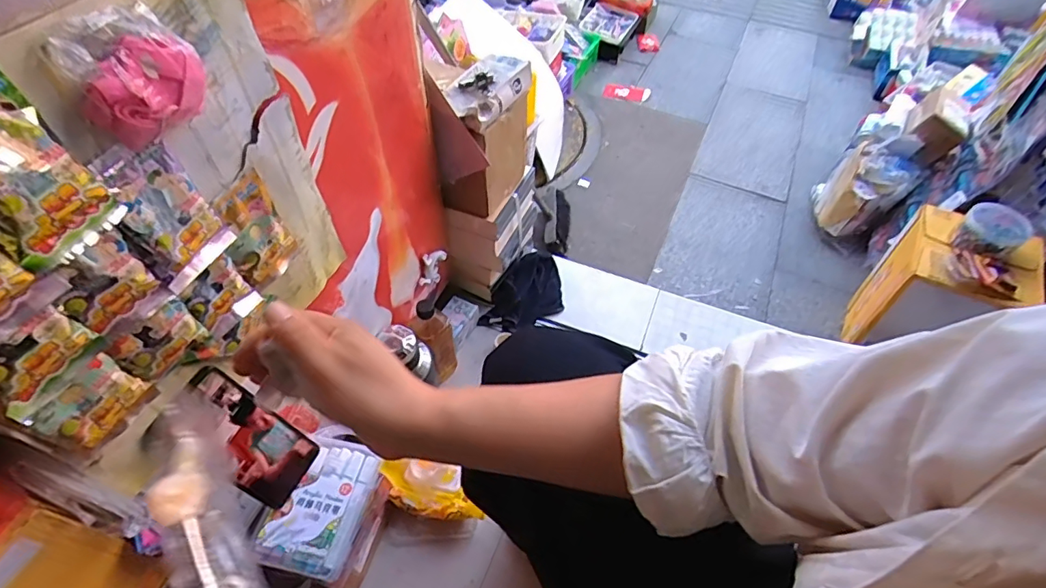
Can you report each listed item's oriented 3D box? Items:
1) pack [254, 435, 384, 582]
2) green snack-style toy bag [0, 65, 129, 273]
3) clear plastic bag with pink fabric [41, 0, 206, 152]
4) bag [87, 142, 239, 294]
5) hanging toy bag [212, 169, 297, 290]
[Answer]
[{"bbox_3d":[-0.221,0.233,0.568,0.089,0.030,0.134,15,53,10],"label":"pack"},{"bbox_3d":[-0.296,-0.071,0.301,0.010,0.109,0.068,8,51,24],"label":"green snack-style toy bag"},{"bbox_3d":[-0.255,-0.143,0.340,0.037,0.071,0.077,21,54,14],"label":"clear plastic bag with pink fabric"},{"bbox_3d":[-0.274,-0.064,0.400,0.021,0.111,0.068,15,53,10],"label":"bag"},{"bbox_3d":[-0.256,-0.056,0.496,0.015,0.110,0.069,18,54,12],"label":"hanging toy bag"}]

